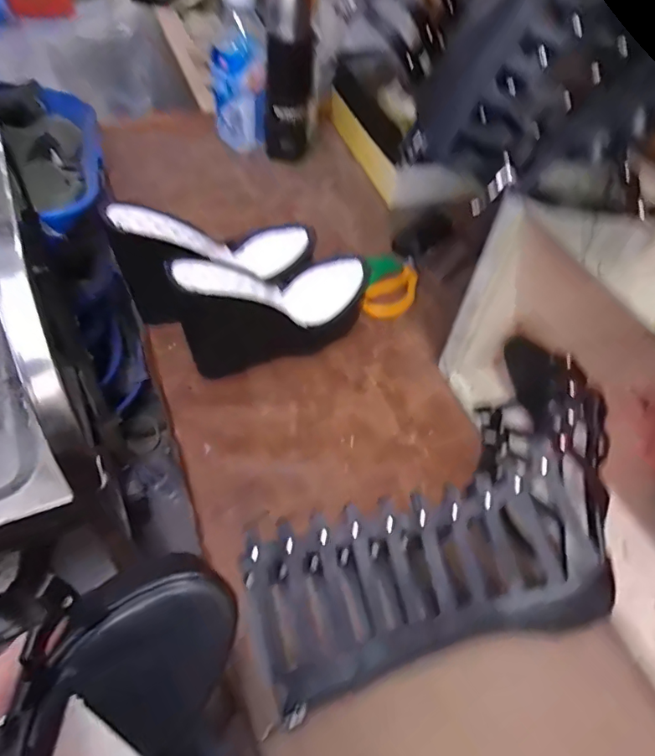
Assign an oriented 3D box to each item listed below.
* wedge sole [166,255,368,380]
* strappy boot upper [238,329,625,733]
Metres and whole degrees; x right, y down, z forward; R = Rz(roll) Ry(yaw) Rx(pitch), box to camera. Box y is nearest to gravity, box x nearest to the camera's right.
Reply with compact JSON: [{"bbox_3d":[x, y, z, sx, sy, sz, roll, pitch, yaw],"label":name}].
[{"bbox_3d":[-0.049,-0.087,0.543,0.221,0.132,0.077,-25,57,-24],"label":"wedge sole"},{"bbox_3d":[0.105,0.122,0.401,0.340,0.073,0.190,-32,59,-11],"label":"strappy boot upper"}]

